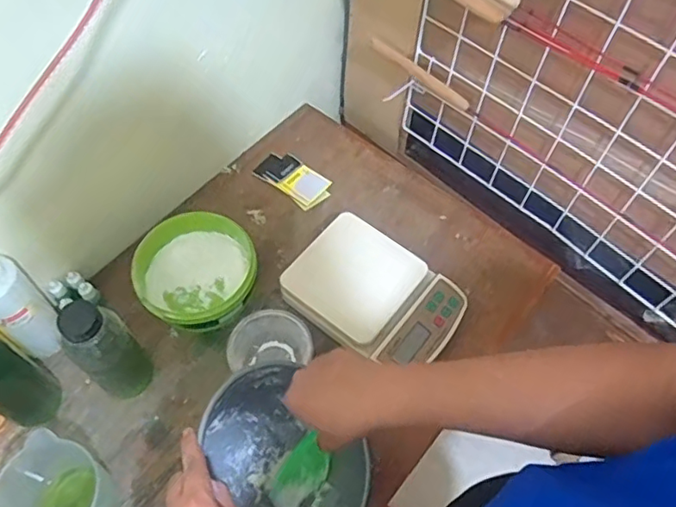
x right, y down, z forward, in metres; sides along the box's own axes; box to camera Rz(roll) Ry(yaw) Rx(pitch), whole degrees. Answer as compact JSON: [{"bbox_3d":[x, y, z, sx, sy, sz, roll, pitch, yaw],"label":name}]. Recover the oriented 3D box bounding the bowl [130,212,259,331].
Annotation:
[{"bbox_3d":[-0.191,0.024,0.769,0.142,0.073,0.150,1,60,-1],"label":"bowl"}]

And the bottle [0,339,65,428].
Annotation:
[{"bbox_3d":[-0.373,0.137,0.637,0.068,0.203,0.062,31,64,16],"label":"bottle"}]

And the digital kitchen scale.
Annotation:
[{"bbox_3d":[0.050,0.059,0.771,0.219,0.053,0.156,33,64,16],"label":"digital kitchen scale"}]

